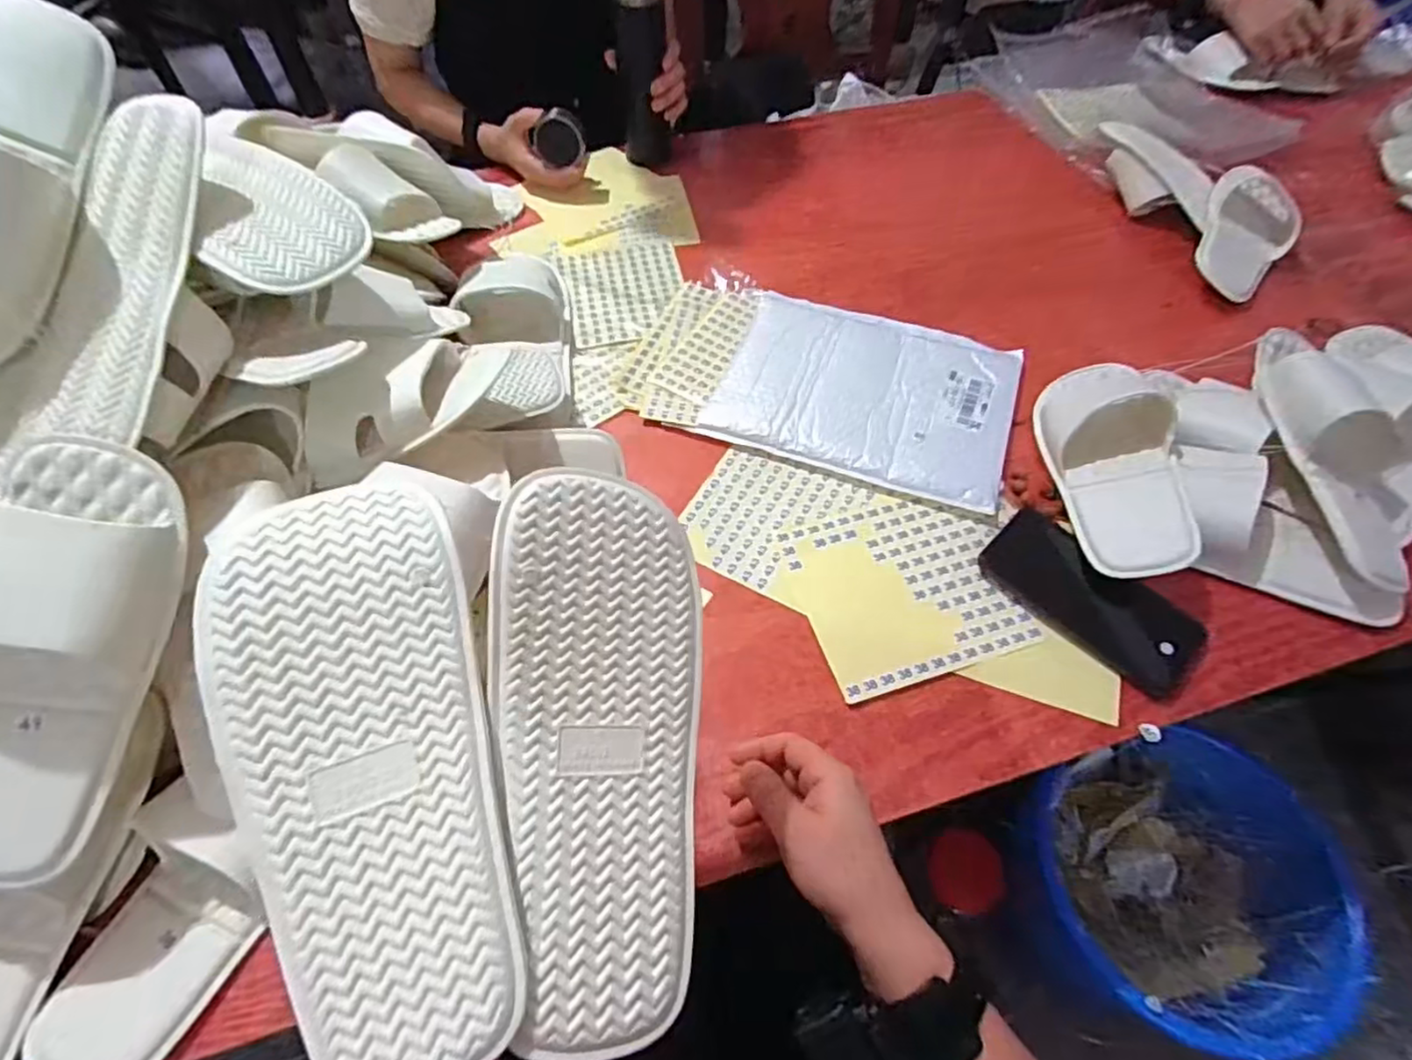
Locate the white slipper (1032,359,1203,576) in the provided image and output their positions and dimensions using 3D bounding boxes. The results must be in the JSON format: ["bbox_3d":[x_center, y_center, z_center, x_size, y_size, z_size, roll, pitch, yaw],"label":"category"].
[{"bbox_3d":[0.348,-0.062,0.572,0.094,0.065,0.236,7,58,6],"label":"white slipper"}]

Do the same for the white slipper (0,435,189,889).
[{"bbox_3d":[-0.350,0.065,0.350,0.094,0.071,0.234,5,82,4],"label":"white slipper"}]

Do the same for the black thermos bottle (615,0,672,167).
[{"bbox_3d":[-0.080,-0.565,0.838,0.055,0.195,0.062,-9,57,-5],"label":"black thermos bottle"}]

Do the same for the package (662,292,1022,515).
[{"bbox_3d":[0.155,-0.137,0.653,0.276,0.015,0.209,19,60,13],"label":"package"}]

